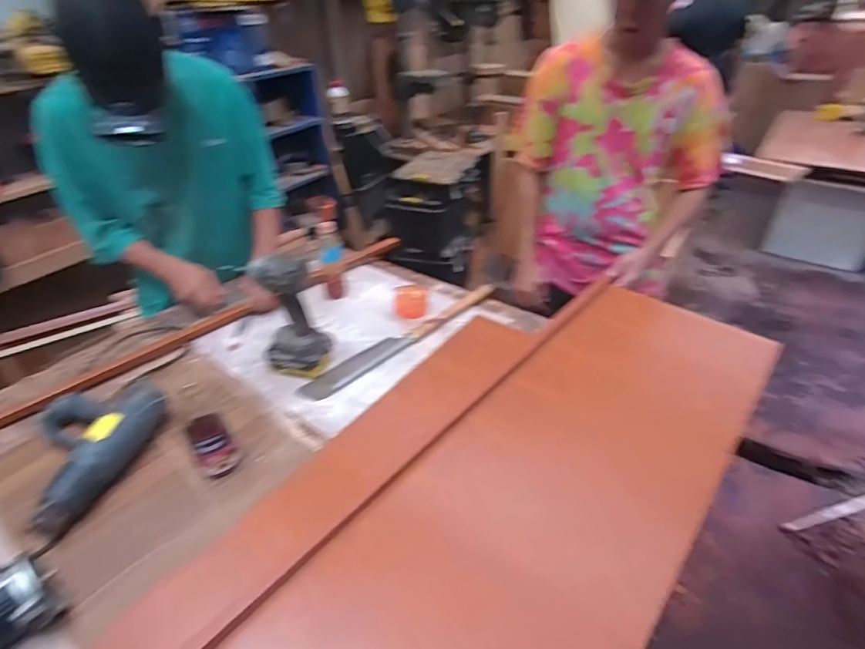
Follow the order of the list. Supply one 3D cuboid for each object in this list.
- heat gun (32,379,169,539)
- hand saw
[{"bbox_3d":[-0.572,0.200,0.735,0.201,0.075,0.250,3,36,7],"label":"heat gun"},{"bbox_3d":[-0.052,0.024,1.013,0.510,0.032,0.064,-29,44,-33],"label":"hand saw"}]

